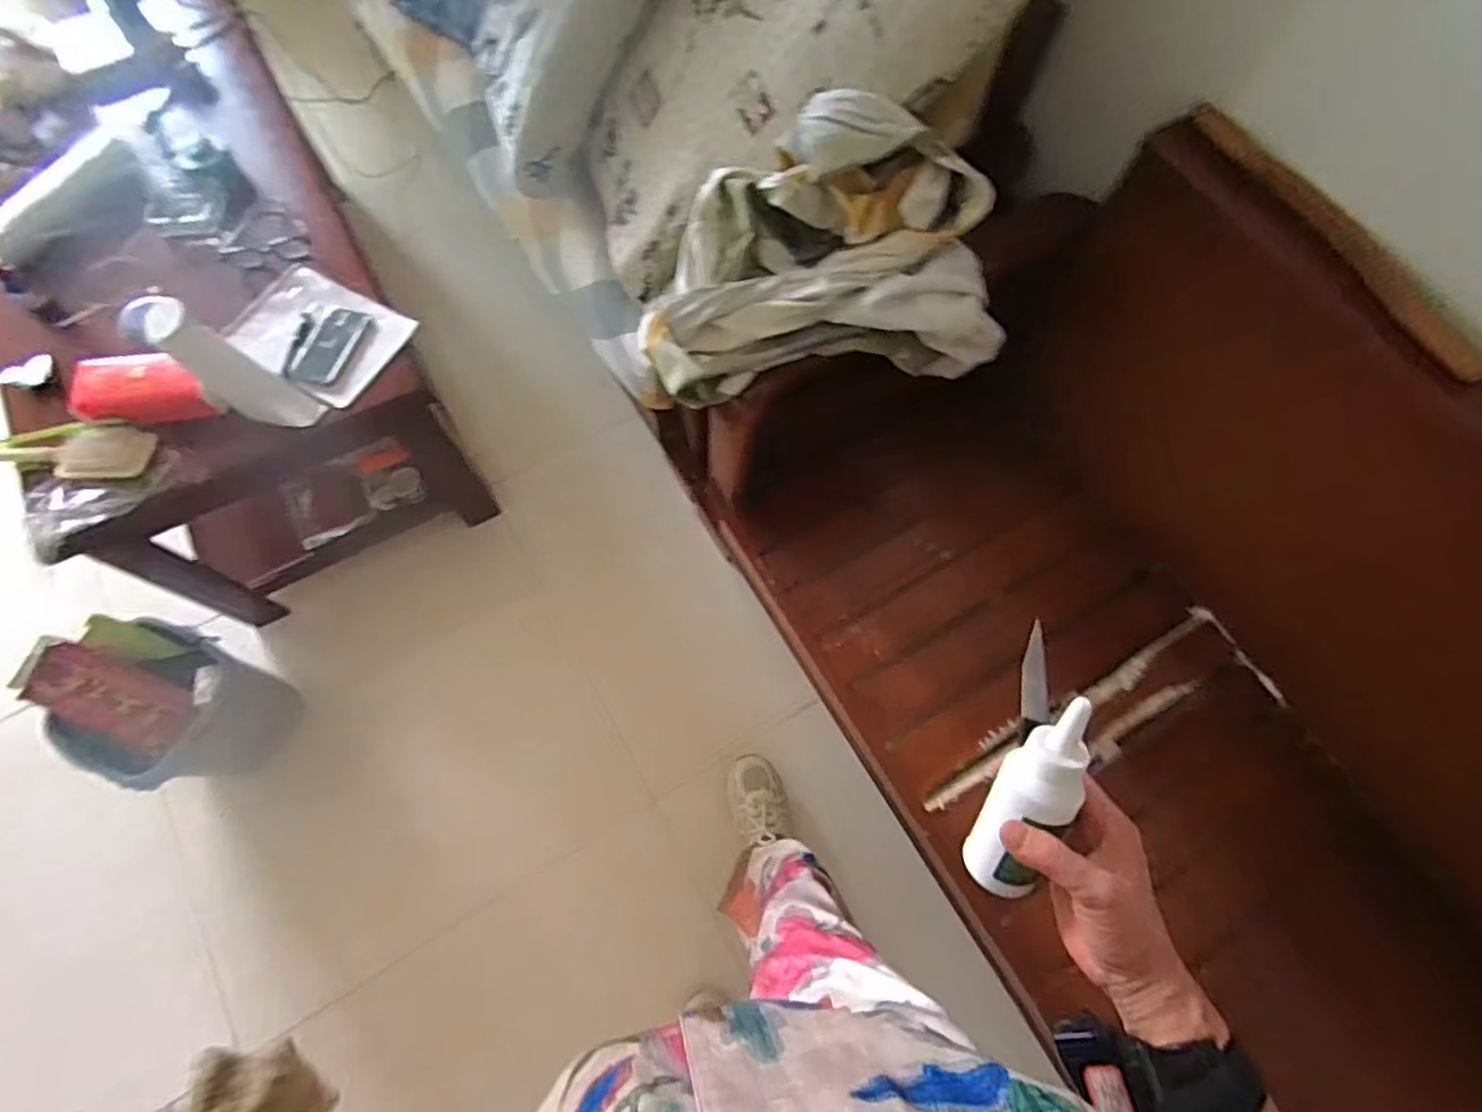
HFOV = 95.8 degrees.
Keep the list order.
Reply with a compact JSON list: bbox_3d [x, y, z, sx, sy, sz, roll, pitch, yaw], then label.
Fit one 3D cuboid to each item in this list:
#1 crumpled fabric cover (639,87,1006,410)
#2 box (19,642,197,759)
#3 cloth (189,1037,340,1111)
[{"bbox_3d":[0.119,-0.430,0.999,0.549,0.308,0.267,-8,70,-3],"label":"crumpled fabric cover"},{"bbox_3d":[-1.004,0.227,1.072,0.218,0.037,0.122,36,81,-24],"label":"box"},{"bbox_3d":[-0.341,0.386,0.472,0.049,0.100,0.081,-14,70,-5],"label":"cloth"}]

